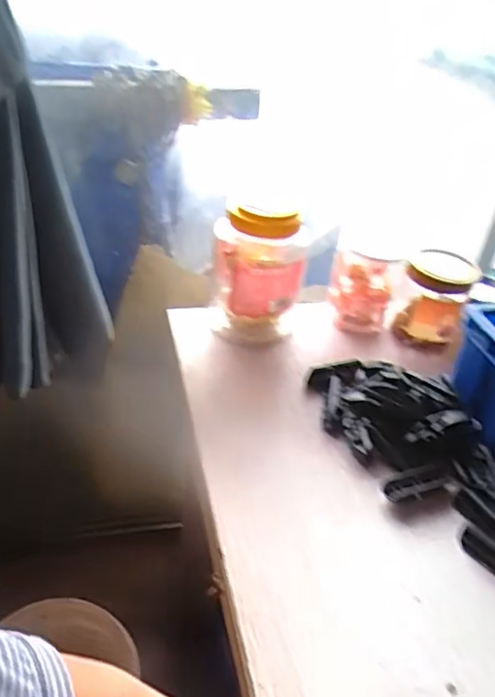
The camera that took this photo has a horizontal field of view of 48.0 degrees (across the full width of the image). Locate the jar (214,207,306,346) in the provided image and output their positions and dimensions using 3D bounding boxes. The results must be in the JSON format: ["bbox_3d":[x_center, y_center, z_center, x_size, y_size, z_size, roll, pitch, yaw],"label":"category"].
[{"bbox_3d":[0.011,-0.097,0.673,0.105,0.160,0.086,4,37,-4],"label":"jar"}]

